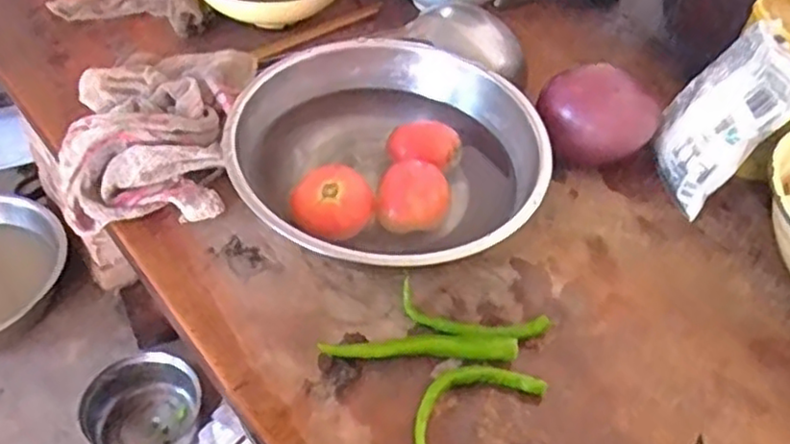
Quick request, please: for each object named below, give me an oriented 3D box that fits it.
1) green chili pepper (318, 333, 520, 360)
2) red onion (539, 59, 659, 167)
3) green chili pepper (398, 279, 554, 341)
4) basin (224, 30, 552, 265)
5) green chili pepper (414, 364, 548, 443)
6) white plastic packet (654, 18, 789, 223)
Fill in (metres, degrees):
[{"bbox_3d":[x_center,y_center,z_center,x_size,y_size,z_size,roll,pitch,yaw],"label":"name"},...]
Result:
[{"bbox_3d":[0.017,0.086,0.488,0.132,0.013,0.016,5,45,-4],"label":"green chili pepper"},{"bbox_3d":[0.173,-0.087,0.607,0.077,0.078,0.075,-17,51,-18],"label":"red onion"},{"bbox_3d":[0.054,0.069,0.505,0.107,0.016,0.037,17,46,7],"label":"green chili pepper"},{"bbox_3d":[-0.005,-0.052,0.564,0.238,0.083,0.229,5,45,-5],"label":"basin"},{"bbox_3d":[0.048,0.117,0.462,0.099,0.015,0.048,-26,55,-30],"label":"green chili pepper"},{"bbox_3d":[0.266,-0.086,0.574,0.024,0.138,0.096,18,40,-28],"label":"white plastic packet"}]

